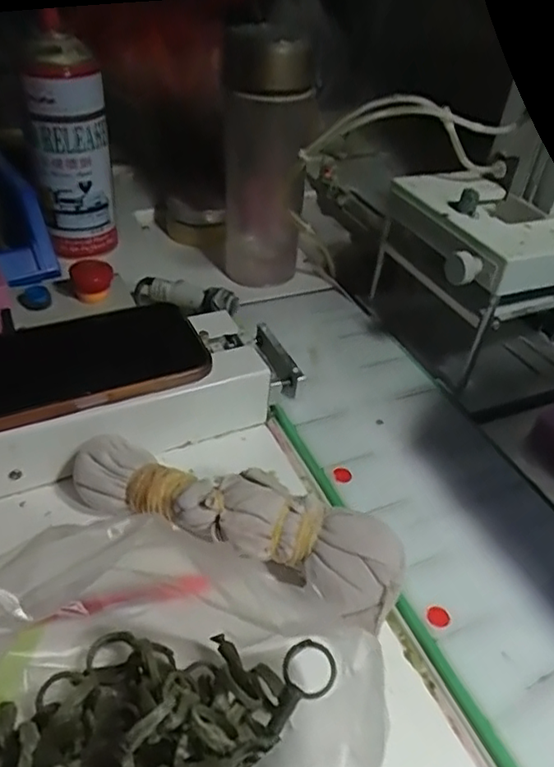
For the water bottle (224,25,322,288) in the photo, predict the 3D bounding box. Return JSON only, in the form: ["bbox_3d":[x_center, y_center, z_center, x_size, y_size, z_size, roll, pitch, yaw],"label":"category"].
[{"bbox_3d":[-0.007,-0.182,0.492,0.072,0.182,0.076,2,41,-4],"label":"water bottle"}]

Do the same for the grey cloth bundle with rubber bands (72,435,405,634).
[{"bbox_3d":[-0.023,0.068,0.309,0.175,0.036,0.040,19,43,15],"label":"grey cloth bundle with rubber bands"}]

